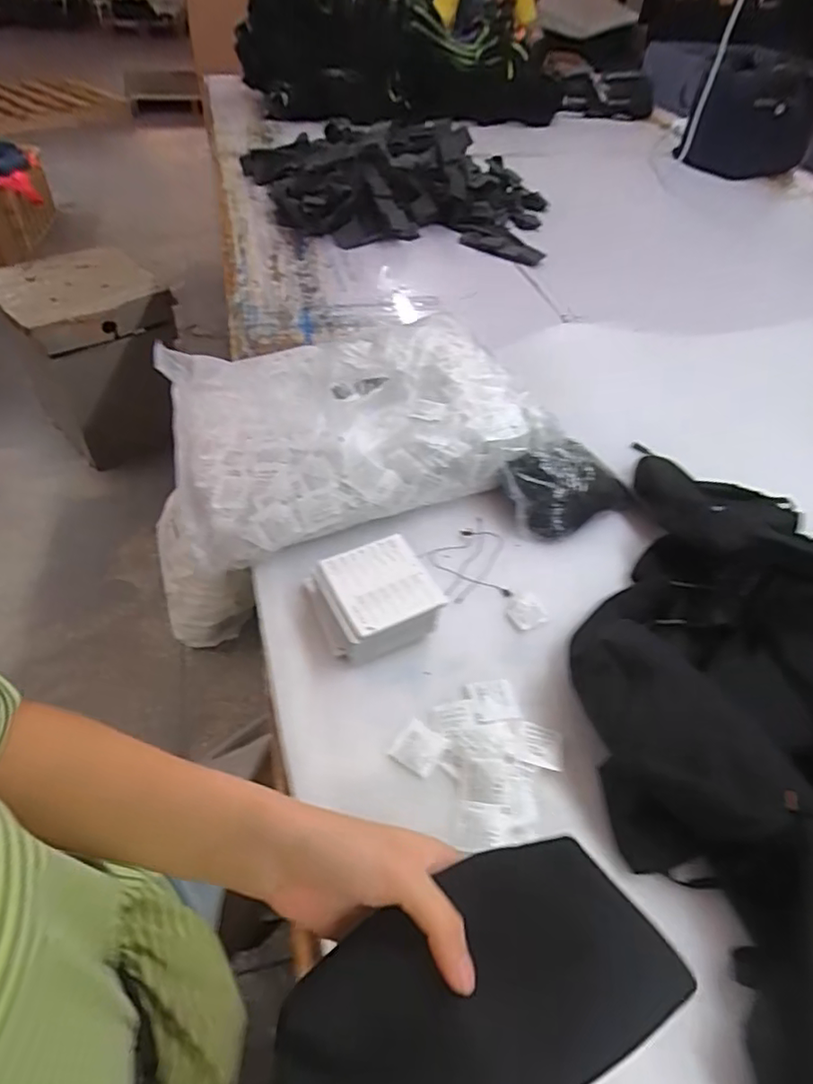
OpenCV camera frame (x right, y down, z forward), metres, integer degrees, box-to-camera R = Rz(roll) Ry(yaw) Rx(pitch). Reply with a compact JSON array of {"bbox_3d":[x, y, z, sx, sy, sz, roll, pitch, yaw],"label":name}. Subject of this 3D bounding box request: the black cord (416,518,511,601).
[{"bbox_3d":[0.080,0.025,0.660,0.101,0.004,0.099,-28,55,-27],"label":"black cord"}]

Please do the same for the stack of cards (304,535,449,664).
[{"bbox_3d":[-0.032,0.057,0.587,0.110,0.054,0.111,-19,51,-20],"label":"stack of cards"}]

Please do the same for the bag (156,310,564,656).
[{"bbox_3d":[-0.079,-0.163,0.762,0.437,0.103,0.356,-15,50,-17],"label":"bag"}]

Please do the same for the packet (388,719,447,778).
[{"bbox_3d":[0.010,0.177,0.509,0.039,0.006,0.040,29,52,22],"label":"packet"}]

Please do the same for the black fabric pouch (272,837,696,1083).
[{"bbox_3d":[0.020,0.213,0.268,0.197,0.020,0.094,-24,53,-14],"label":"black fabric pouch"}]

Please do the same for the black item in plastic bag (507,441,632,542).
[{"bbox_3d":[0.196,-0.069,0.713,0.147,0.070,0.092,-19,51,-20],"label":"black item in plastic bag"}]

